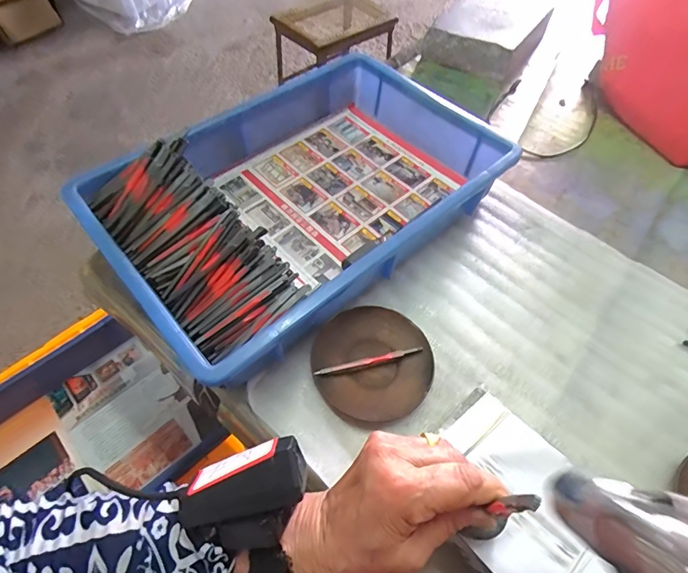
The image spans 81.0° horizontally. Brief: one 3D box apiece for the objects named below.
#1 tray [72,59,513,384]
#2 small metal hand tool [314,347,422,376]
[{"bbox_3d":[-0.041,-0.115,0.463,0.425,0.094,0.279,-37,66,-24],"label":"tray"},{"bbox_3d":[0.025,0.073,0.392,0.107,0.010,0.007,-11,58,-10],"label":"small metal hand tool"}]

